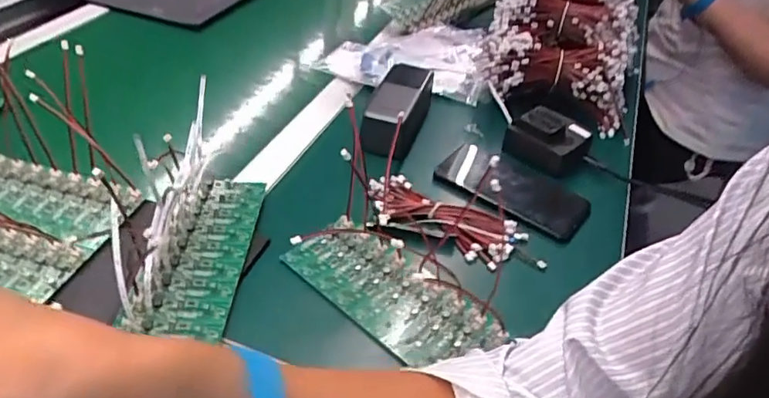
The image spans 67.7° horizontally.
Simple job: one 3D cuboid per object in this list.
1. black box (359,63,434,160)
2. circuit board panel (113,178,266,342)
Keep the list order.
[{"bbox_3d":[0.020,-0.113,0.689,0.055,0.057,0.159,14,41,12],"label":"black box"},{"bbox_3d":[-0.158,0.039,0.503,0.072,0.022,0.184,3,39,-1],"label":"circuit board panel"}]

